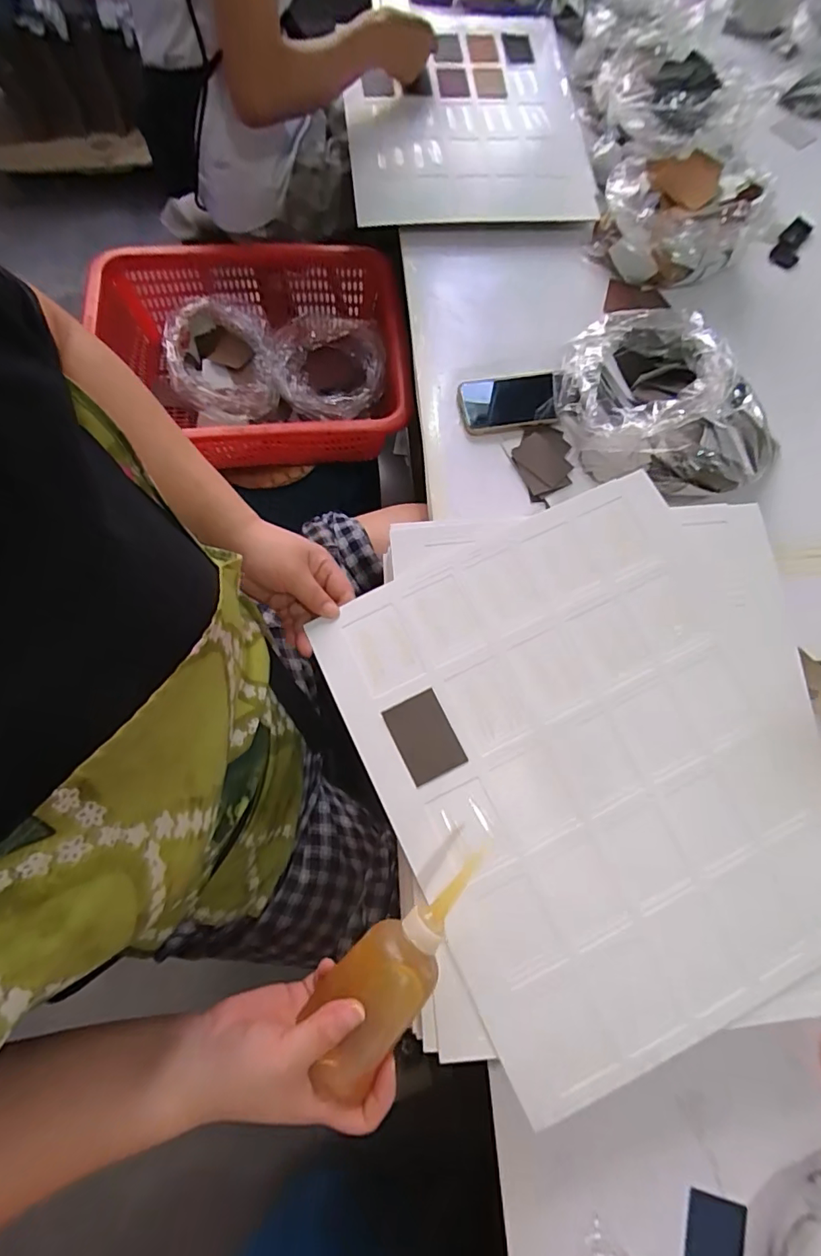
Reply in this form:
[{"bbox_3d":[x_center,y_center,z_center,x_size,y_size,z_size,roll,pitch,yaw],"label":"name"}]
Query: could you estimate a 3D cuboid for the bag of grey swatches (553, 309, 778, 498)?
[{"bbox_3d":[0.289,-0.265,0.585,0.233,0.119,0.205,19,72,4],"label":"bag of grey swatches"}]

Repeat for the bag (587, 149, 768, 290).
[{"bbox_3d":[0.369,-0.571,0.706,0.209,0.099,0.161,9,72,1],"label":"bag"}]

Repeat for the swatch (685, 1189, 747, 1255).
[{"bbox_3d":[0.251,0.511,0.416,0.048,0.004,0.067,15,75,2],"label":"swatch"}]

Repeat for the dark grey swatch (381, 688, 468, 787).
[{"bbox_3d":[0.012,0.091,0.420,0.047,0.004,0.067,-26,82,-4],"label":"dark grey swatch"}]

